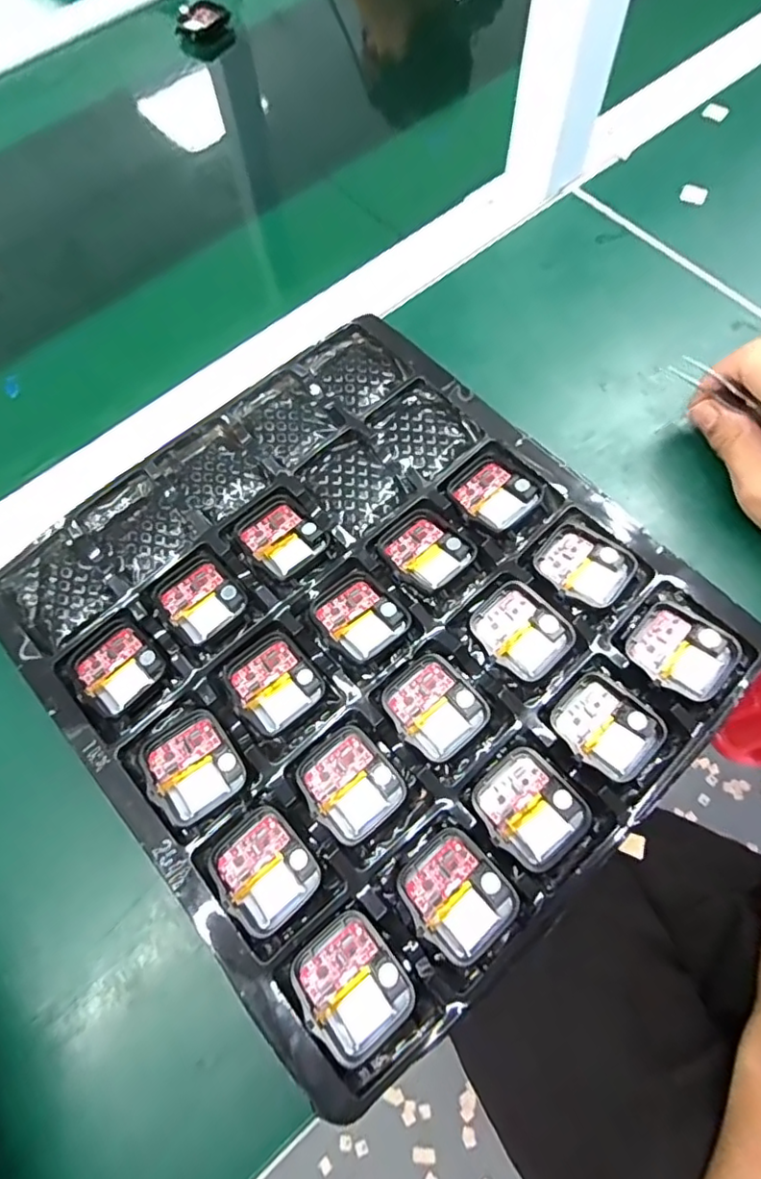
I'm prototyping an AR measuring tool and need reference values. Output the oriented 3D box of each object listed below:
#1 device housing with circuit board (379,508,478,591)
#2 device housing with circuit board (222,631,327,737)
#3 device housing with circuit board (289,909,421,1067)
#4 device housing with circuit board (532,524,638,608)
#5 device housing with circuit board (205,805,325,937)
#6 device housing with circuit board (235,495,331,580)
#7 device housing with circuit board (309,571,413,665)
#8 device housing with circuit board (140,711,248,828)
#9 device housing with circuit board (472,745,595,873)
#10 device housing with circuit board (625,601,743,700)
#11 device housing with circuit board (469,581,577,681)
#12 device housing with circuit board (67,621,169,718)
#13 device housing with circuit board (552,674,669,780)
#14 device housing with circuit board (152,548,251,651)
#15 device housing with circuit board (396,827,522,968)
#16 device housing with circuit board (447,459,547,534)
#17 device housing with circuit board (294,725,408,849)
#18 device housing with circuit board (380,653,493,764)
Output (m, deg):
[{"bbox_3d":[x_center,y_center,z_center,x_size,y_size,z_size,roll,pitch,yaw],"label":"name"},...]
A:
[{"bbox_3d":[0.022,-0.020,0.280,0.036,0.007,0.040,-42,72,-13],"label":"device housing with circuit board"},{"bbox_3d":[-0.050,0.043,0.263,0.035,0.004,0.041,-37,71,-12],"label":"device housing with circuit board"},{"bbox_3d":[-0.011,0.152,0.218,0.037,0.009,0.042,-39,72,-12],"label":"device housing with circuit board"},{"bbox_3d":[0.099,-0.012,0.275,0.043,0.004,0.035,34,73,14],"label":"device housing with circuit board"},{"bbox_3d":[-0.048,0.116,0.235,0.036,0.006,0.042,-40,72,-13],"label":"device housing with circuit board"},{"bbox_3d":[-0.051,-0.028,0.289,0.035,0.005,0.043,-42,72,-13],"label":"device housing with circuit board"},{"bbox_3d":[-0.010,0.012,0.270,0.036,0.005,0.042,-43,73,-14],"label":"device housing with circuit board"},{"bbox_3d":[-0.083,0.077,0.249,0.038,0.005,0.042,-35,71,-11],"label":"device housing with circuit board"},{"bbox_3d":[0.063,0.091,0.237,0.037,0.006,0.043,-37,71,-12],"label":"device housing with circuit board"},{"bbox_3d":[0.138,0.028,0.259,0.042,0.010,0.035,35,74,15],"label":"device housing with circuit board"},{"bbox_3d":[0.066,0.019,0.264,0.035,0.006,0.043,-42,72,-13],"label":"device housing with circuit board"},{"bbox_3d":[-0.125,0.036,0.268,0.040,0.004,0.035,41,75,16],"label":"device housing with circuit board"},{"bbox_3d":[0.100,0.060,0.250,0.036,0.008,0.042,-43,73,-14],"label":"device housing with circuit board"},{"bbox_3d":[-0.089,0.004,0.278,0.037,0.004,0.045,-41,72,-13],"label":"device housing with circuit board"},{"bbox_3d":[0.031,0.122,0.227,0.037,0.006,0.042,-38,72,-12],"label":"device housing with circuit board"},{"bbox_3d":[0.058,-0.050,0.291,0.035,0.008,0.039,-39,72,-12],"label":"device housing with circuit board"},{"bbox_3d":[-0.014,0.083,0.245,0.037,0.004,0.042,-39,72,-13],"label":"device housing with circuit board"},{"bbox_3d":[0.024,0.053,0.256,0.037,0.004,0.042,-42,73,-13],"label":"device housing with circuit board"}]

